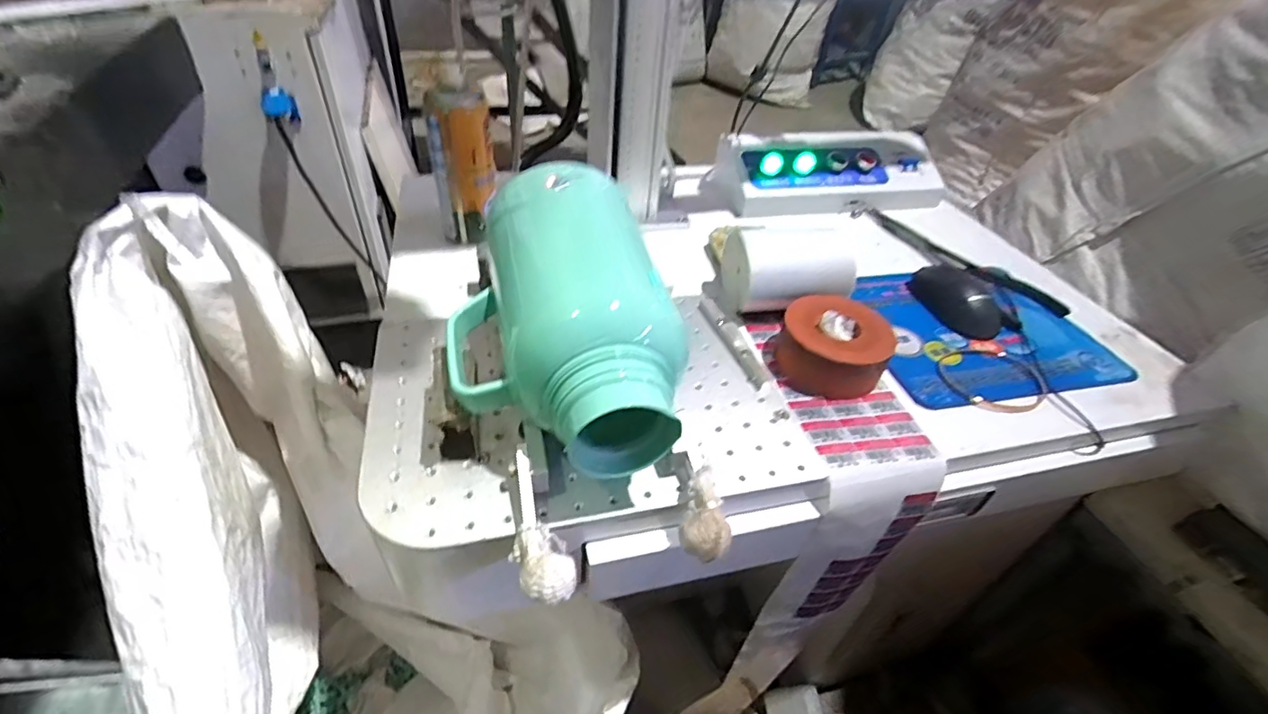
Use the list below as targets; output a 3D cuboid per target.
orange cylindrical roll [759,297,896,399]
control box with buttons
[{"bbox_3d":[0.181,-0.013,0.509,0.104,0.051,0.092,23,44,18],"label":"orange cylindrical roll"},{"bbox_3d":[0.289,-0.265,0.805,0.338,0.088,0.132,-7,43,-15],"label":"control box with buttons"}]

